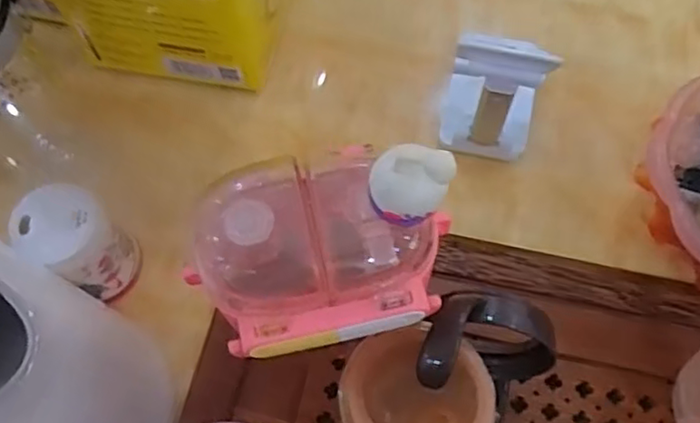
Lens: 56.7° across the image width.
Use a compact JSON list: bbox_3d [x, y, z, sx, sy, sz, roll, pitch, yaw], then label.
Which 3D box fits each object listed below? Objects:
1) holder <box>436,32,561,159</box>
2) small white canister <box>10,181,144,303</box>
[{"bbox_3d":[0.103,-0.091,0.459,0.064,0.115,0.061,11,66,7],"label":"holder"},{"bbox_3d":[-0.177,0.023,0.434,0.052,0.092,0.050,-1,65,2],"label":"small white canister"}]

